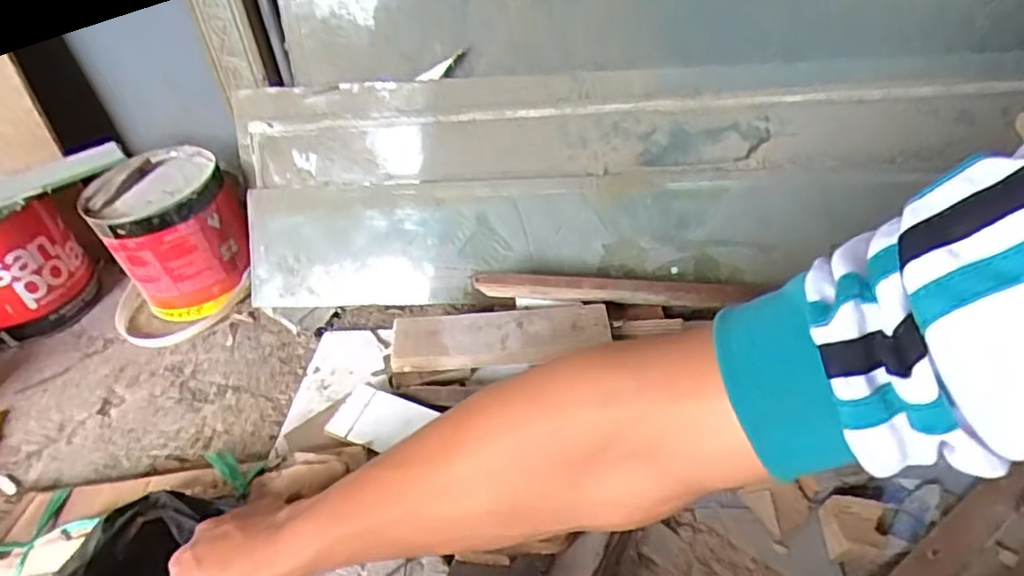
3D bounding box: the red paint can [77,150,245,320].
[{"bbox_3d":[-0.405,-0.060,0.750,0.147,0.169,0.138,-4,39,3],"label":"red paint can"}]

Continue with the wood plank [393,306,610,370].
[{"bbox_3d":[-0.011,0.049,0.606,0.209,0.033,0.051,-6,39,1],"label":"wood plank"}]

